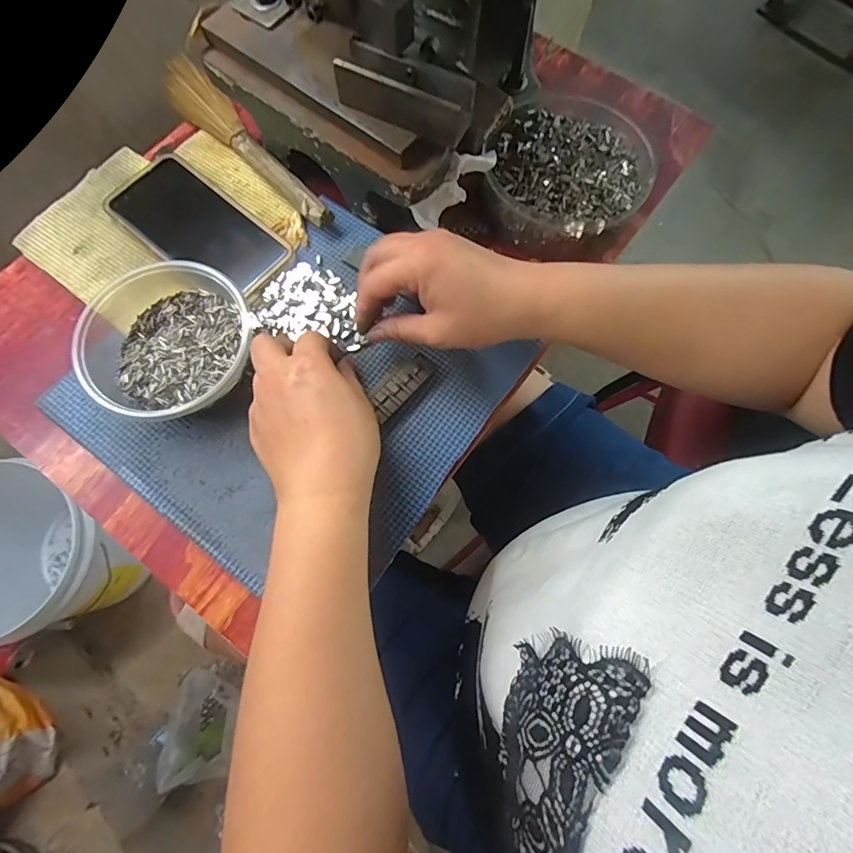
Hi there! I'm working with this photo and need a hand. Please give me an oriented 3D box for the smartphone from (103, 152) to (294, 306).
[{"bbox_3d":[-0.183,-0.161,0.369,0.153,0.012,0.075,38,76,10],"label":"smartphone"}]

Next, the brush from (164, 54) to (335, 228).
[{"bbox_3d":[-0.159,-0.247,0.390,0.035,0.024,0.234,-41,78,-12],"label":"brush"}]

